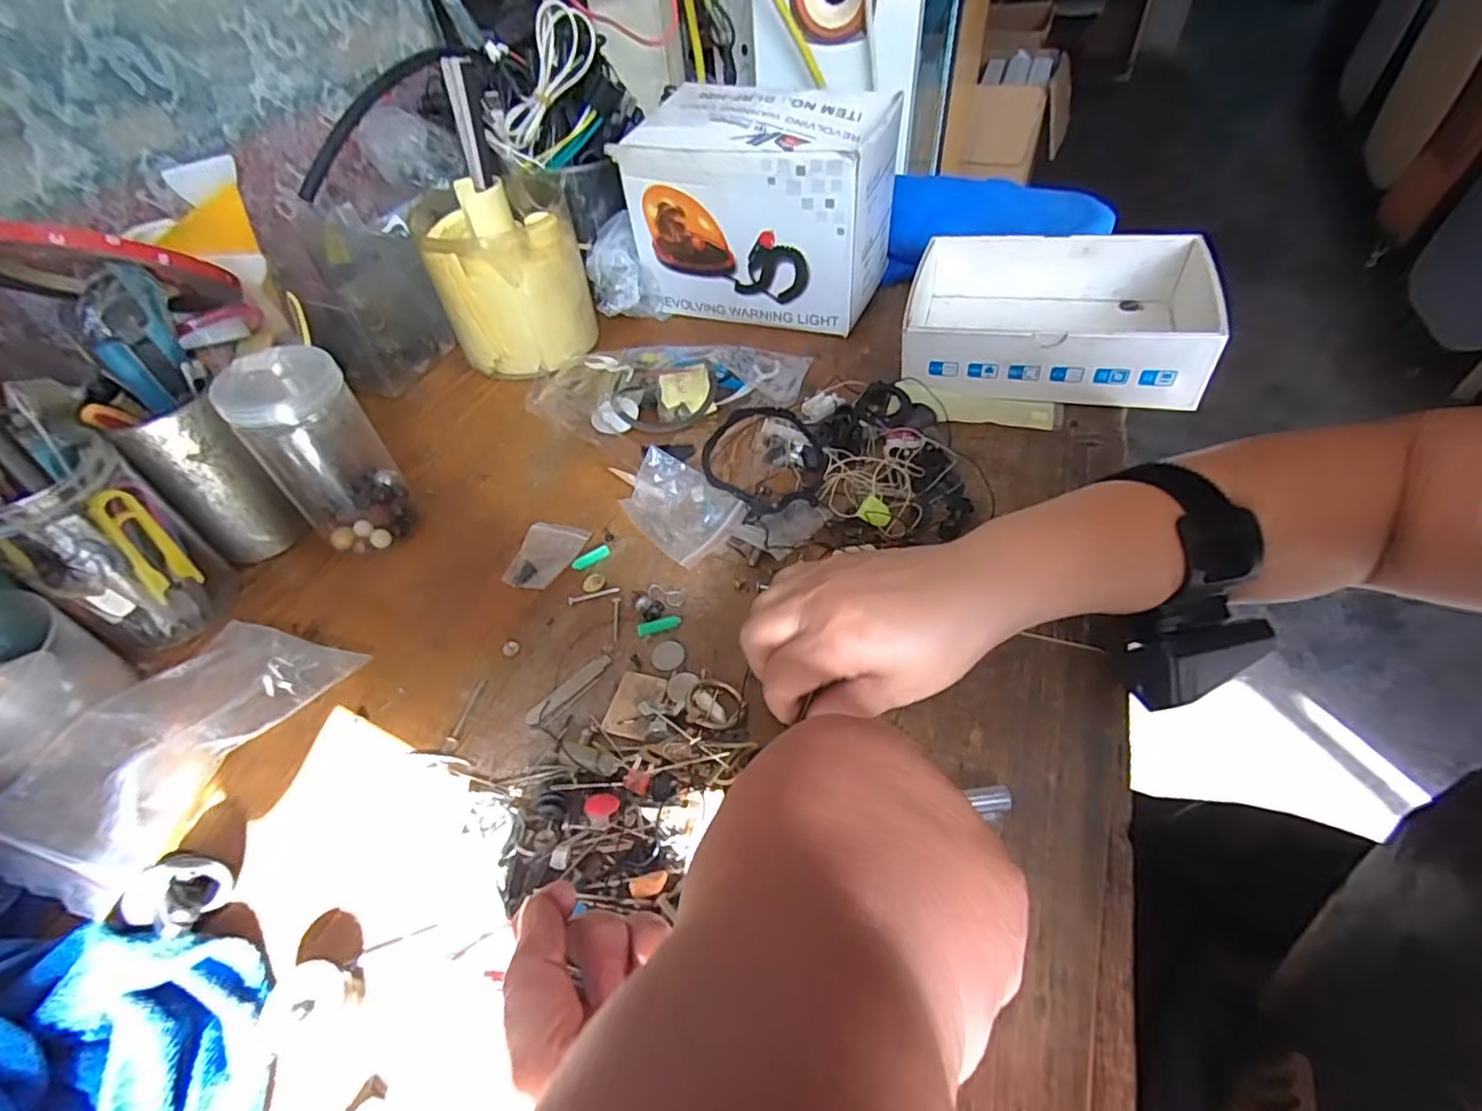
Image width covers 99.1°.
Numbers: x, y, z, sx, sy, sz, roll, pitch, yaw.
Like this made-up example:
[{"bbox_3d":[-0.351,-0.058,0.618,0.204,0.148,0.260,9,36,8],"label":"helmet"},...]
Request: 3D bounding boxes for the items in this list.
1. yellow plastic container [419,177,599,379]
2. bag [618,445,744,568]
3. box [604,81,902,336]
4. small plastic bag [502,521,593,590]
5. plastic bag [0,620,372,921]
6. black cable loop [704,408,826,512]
[{"bbox_3d":[-0.192,-0.232,0.540,0.115,0.119,0.093,-8,48,-1],"label":"yellow plastic container"},{"bbox_3d":[-0.047,-0.035,0.417,0.079,0.029,0.053,26,55,26],"label":"bag"},{"bbox_3d":[0.023,-0.306,0.562,0.205,0.142,0.145,16,52,19],"label":"box"},{"bbox_3d":[-0.130,0.000,0.417,0.042,0.004,0.055,11,50,15],"label":"small plastic bag"},{"bbox_3d":[-0.292,0.095,0.327,0.108,0.035,0.146,10,50,14],"label":"plastic bag"},{"bbox_3d":[0.014,-0.066,0.428,0.082,0.039,0.075,7,49,12],"label":"black cable loop"}]

